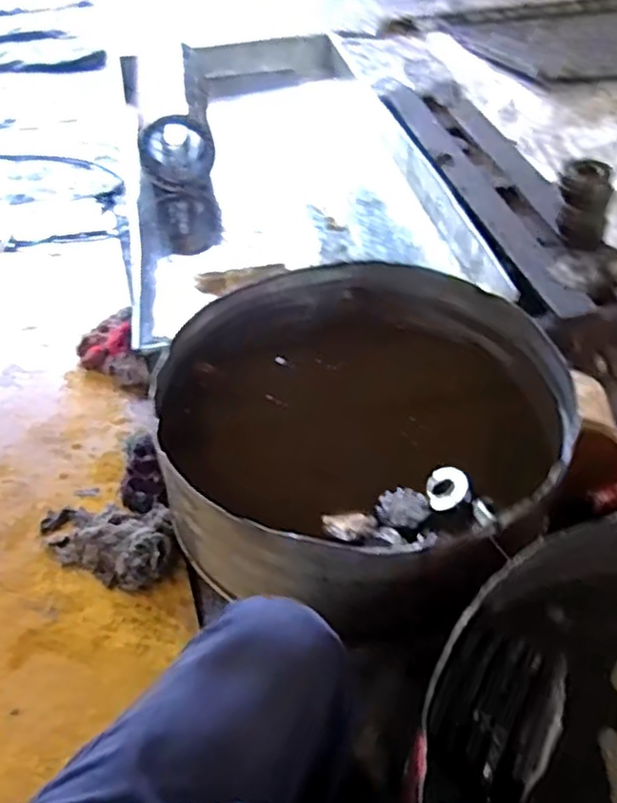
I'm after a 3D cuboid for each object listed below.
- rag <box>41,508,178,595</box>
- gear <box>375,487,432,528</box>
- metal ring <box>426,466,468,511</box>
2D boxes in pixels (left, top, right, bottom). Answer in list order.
[{"bbox_3d":[-0.320,0.215,1.098,0.239,0.049,0.122,18,49,17],"label":"rag"},{"bbox_3d":[0.114,0.127,0.827,0.060,0.008,0.055,0,46,0],"label":"gear"},{"bbox_3d":[0.168,0.104,0.844,0.050,0.007,0.061,-25,48,11],"label":"metal ring"}]

